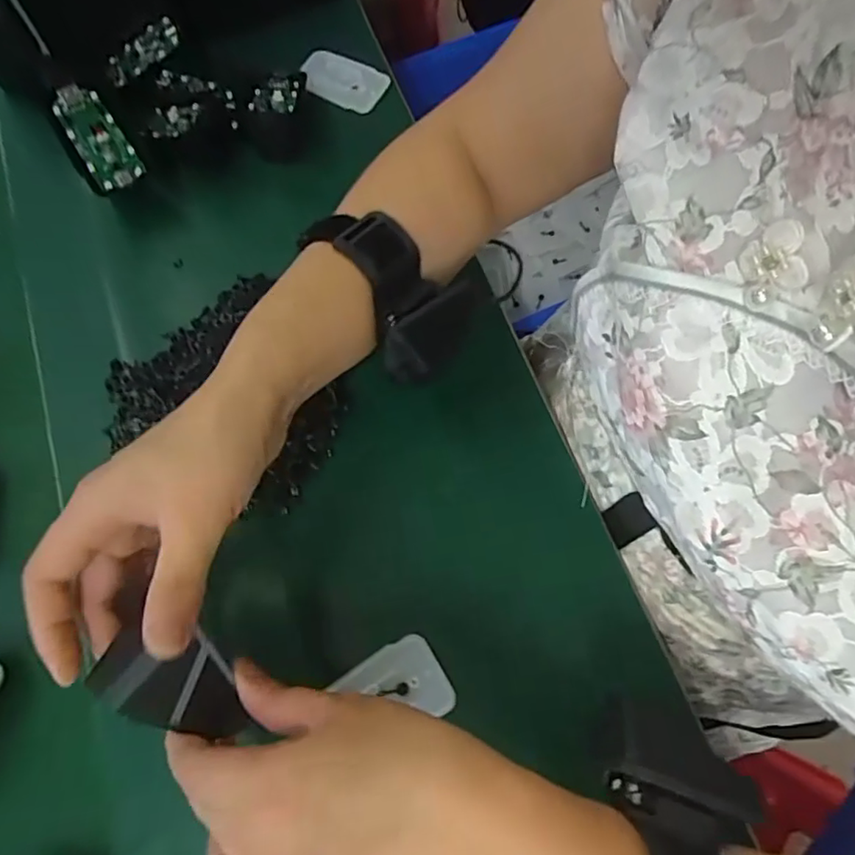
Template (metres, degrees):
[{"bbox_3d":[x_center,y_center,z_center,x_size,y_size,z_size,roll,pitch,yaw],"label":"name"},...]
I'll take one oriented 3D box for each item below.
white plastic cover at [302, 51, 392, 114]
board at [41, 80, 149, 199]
[{"bbox_3d":[-0.067,-0.275,0.458,0.067,0.012,0.042,18,68,8],"label":"white plastic cover"},{"bbox_3d":[-0.218,-0.188,0.377,0.037,0.012,0.064,-33,110,-12],"label":"board"}]

